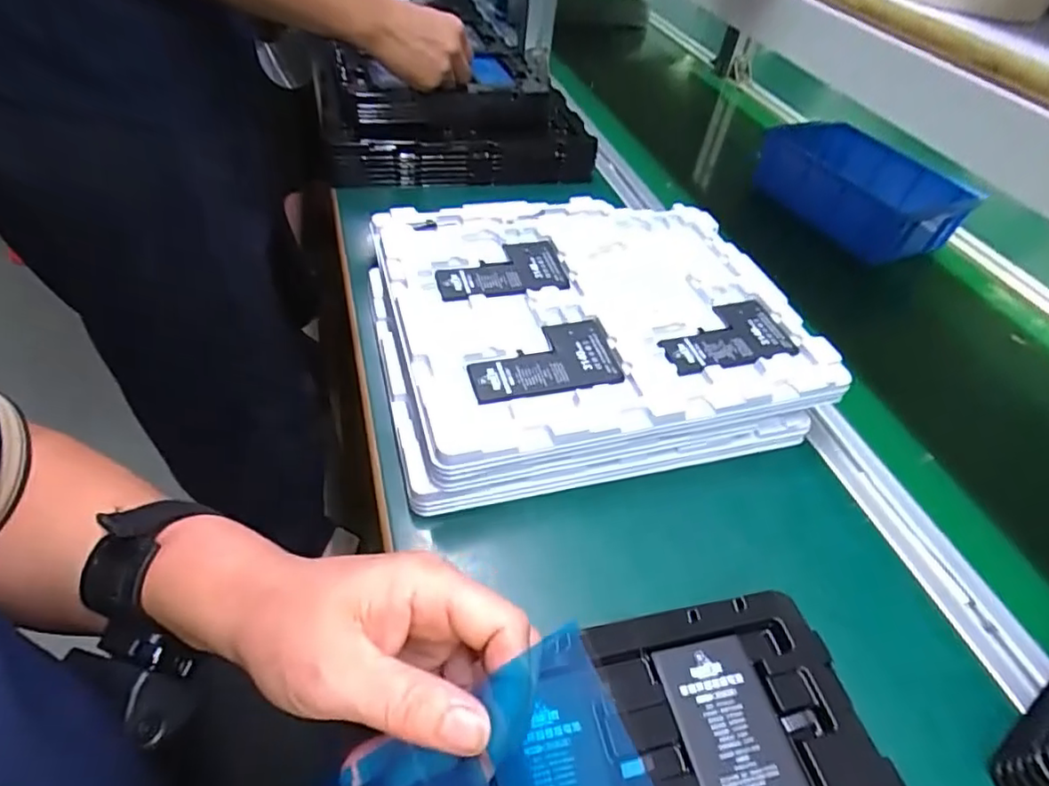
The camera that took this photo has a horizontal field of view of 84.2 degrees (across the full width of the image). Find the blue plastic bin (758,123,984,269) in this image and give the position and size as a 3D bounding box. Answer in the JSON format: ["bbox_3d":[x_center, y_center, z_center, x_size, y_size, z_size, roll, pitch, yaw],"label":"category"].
[{"bbox_3d":[0.375,-0.235,0.648,0.139,0.071,0.212,-25,55,-29],"label":"blue plastic bin"}]

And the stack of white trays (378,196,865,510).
[{"bbox_3d":[0.037,-0.062,0.453,0.294,0.069,0.281,-8,48,-16],"label":"stack of white trays"}]

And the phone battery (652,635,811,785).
[{"bbox_3d":[0.100,0.166,0.269,0.050,0.005,0.097,-5,48,-14],"label":"phone battery"}]

